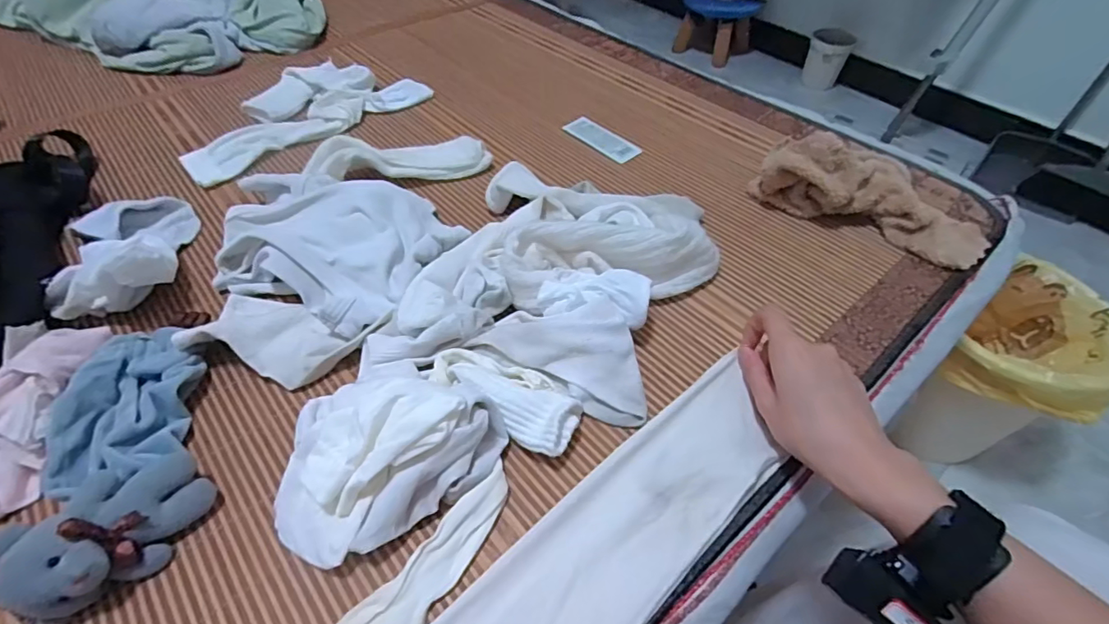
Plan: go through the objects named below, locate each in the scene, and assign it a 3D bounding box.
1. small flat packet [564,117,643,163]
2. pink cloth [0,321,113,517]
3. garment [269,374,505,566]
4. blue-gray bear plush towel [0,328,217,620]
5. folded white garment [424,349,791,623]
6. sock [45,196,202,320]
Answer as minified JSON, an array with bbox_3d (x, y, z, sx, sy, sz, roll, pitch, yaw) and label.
[{"bbox_3d":[0.060,-0.222,0.672,0.040,0.007,0.107,-32,58,-26],"label":"small flat packet"},{"bbox_3d":[-0.382,0.071,0.375,0.067,0.044,0.149,1,64,-2],"label":"pink cloth"},{"bbox_3d":[-0.113,0.098,0.339,0.137,0.066,0.106,10,50,6],"label":"garment"},{"bbox_3d":[-0.297,0.088,0.365,0.098,0.041,0.208,-14,51,-14],"label":"blue-gray bear plush towel"},{"bbox_3d":[0.028,0.152,0.330,0.093,0.015,0.335,37,61,27],"label":"folded white garment"},{"bbox_3d":[-0.406,-0.066,0.486,0.108,0.056,0.173,-17,52,-16],"label":"sock"}]

